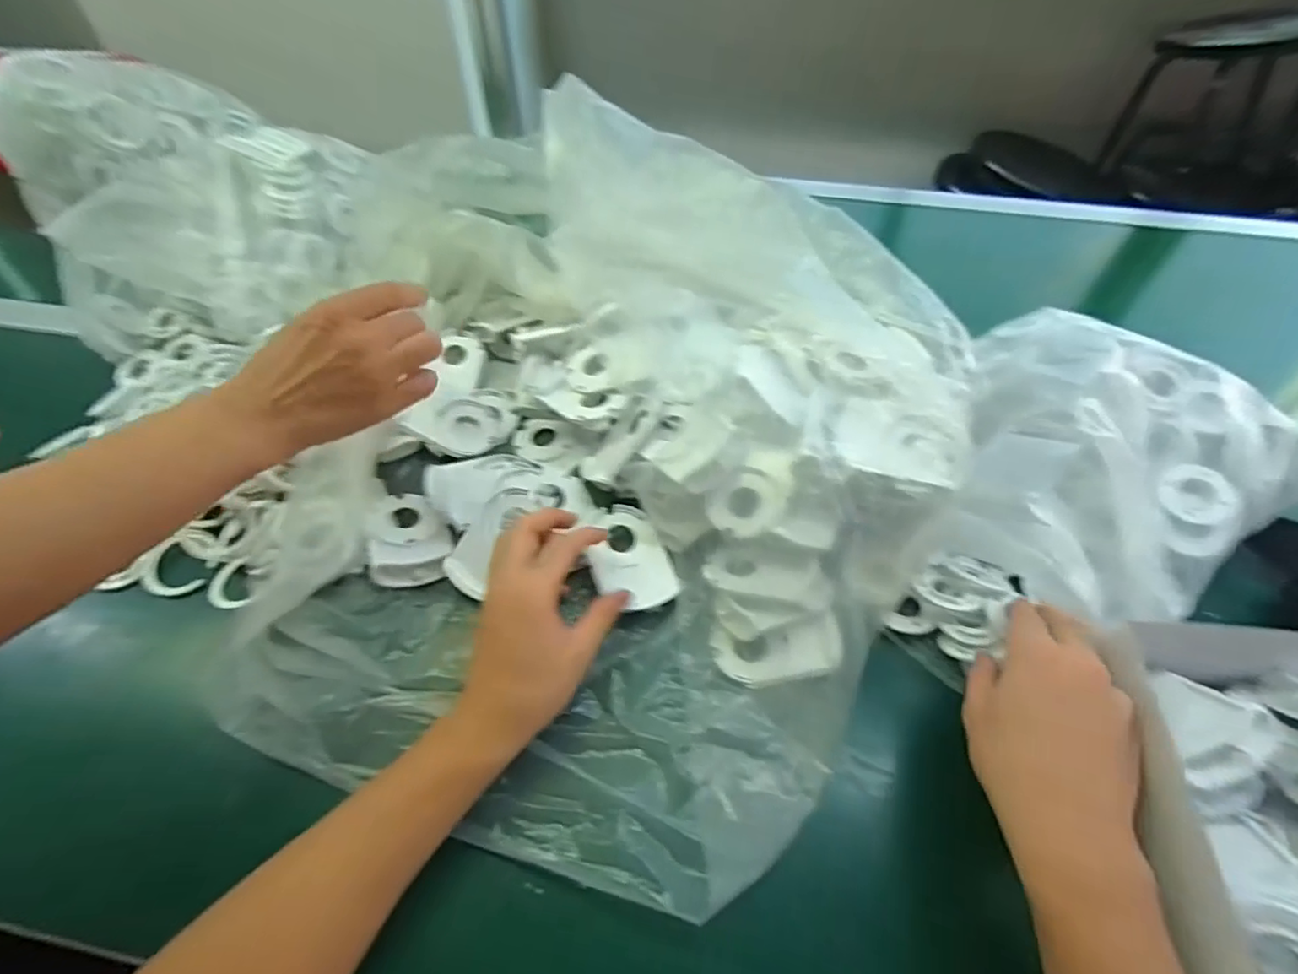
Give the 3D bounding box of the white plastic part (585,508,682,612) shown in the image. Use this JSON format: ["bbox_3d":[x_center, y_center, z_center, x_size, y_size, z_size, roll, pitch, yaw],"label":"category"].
[{"bbox_3d":[-0.013,0.050,0.439,0.058,0.008,0.086,0,47,-22],"label":"white plastic part"}]

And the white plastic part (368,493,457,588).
[{"bbox_3d":[-0.183,0.034,0.455,0.056,0.021,0.084,-14,54,-11],"label":"white plastic part"}]

